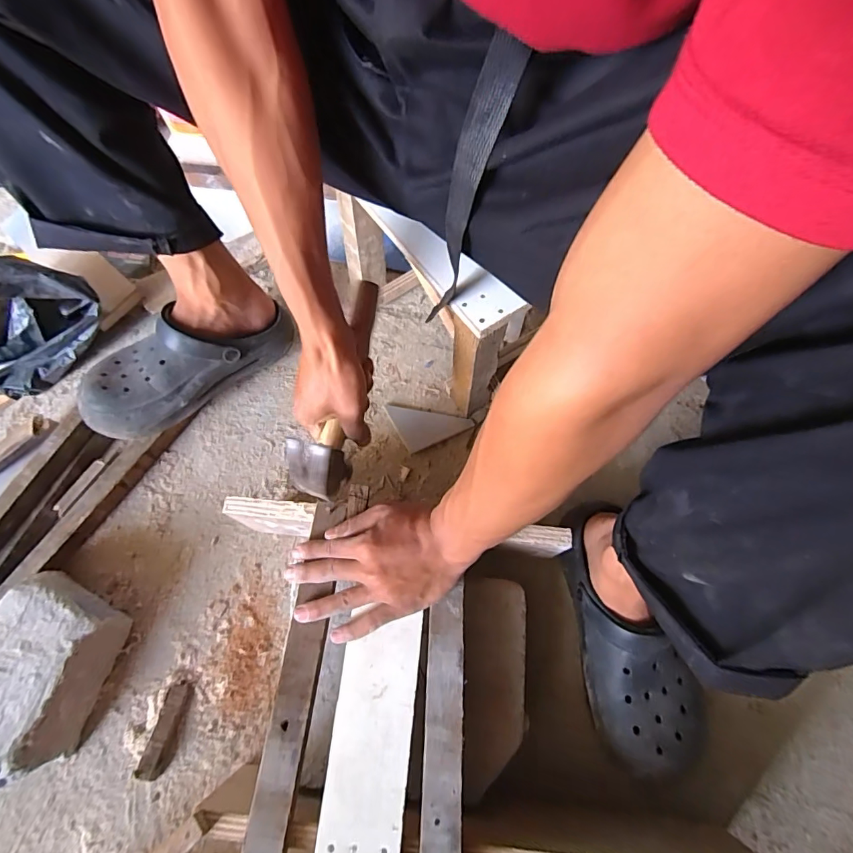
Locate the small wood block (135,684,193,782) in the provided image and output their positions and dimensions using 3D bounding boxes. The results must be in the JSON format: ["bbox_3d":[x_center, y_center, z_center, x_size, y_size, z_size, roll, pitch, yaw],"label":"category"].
[{"bbox_3d":[-0.277,0.322,0.488,0.026,0.019,0.085,10,67,4],"label":"small wood block"}]

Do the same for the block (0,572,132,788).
[{"bbox_3d":[-0.415,0.273,0.476,0.115,0.081,0.207,19,68,7],"label":"block"}]

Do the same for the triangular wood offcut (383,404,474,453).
[{"bbox_3d":[0.003,-0.012,0.629,0.096,0.004,0.074,-23,69,-10],"label":"triangular wood offcut"}]

